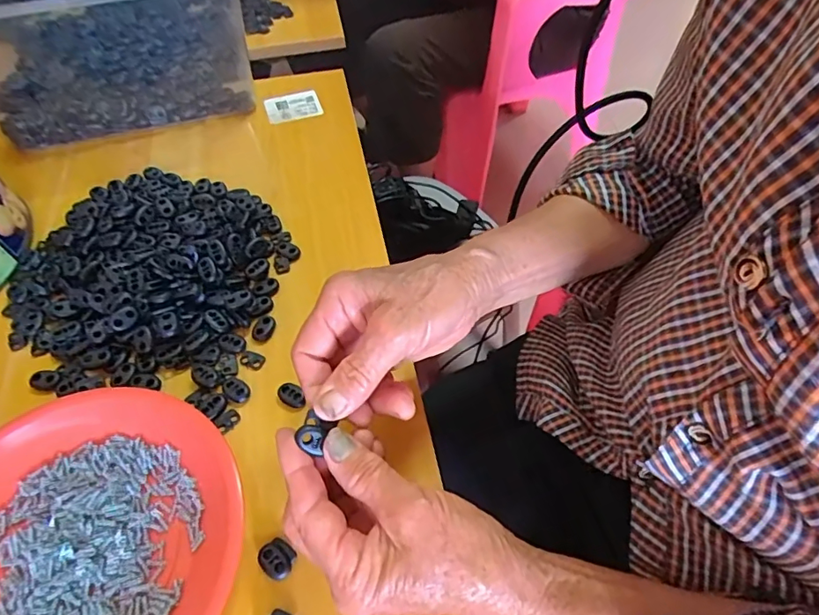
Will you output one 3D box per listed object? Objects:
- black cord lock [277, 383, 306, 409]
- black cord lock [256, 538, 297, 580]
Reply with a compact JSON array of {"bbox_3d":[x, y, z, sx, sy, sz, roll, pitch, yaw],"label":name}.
[{"bbox_3d":[-0.084,0.063,0.369,0.022,0.004,0.014,31,60,22],"label":"black cord lock"},{"bbox_3d":[-0.078,0.147,0.306,0.021,0.004,0.019,35,62,24],"label":"black cord lock"}]

